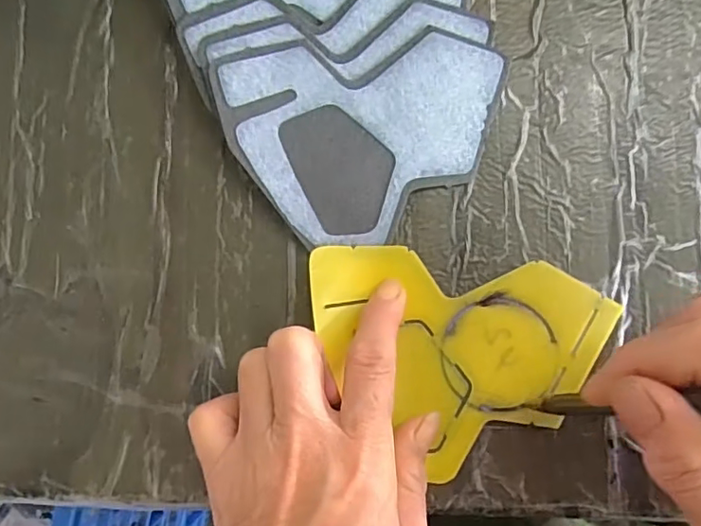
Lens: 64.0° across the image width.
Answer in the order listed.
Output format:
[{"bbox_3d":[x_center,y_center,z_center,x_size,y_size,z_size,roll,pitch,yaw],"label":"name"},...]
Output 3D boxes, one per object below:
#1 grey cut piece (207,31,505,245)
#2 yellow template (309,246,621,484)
[{"bbox_3d":[0.005,-0.053,0.248,0.120,0.004,0.087,-5,93,0],"label":"grey cut piece"},{"bbox_3d":[0.043,0.042,0.237,0.125,0.012,0.089,7,86,4],"label":"yellow template"}]

